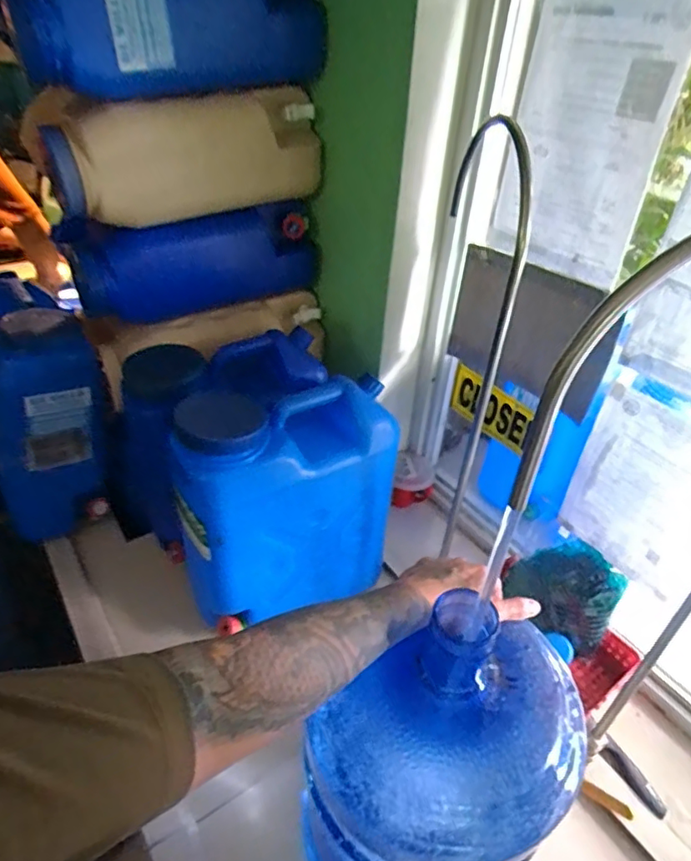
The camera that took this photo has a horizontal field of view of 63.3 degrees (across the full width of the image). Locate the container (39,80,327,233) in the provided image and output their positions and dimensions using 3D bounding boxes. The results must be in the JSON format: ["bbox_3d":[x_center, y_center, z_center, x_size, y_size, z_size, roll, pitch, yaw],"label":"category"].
[{"bbox_3d":[-0.241,-0.433,0.868,0.208,0.156,0.414,31,45,30],"label":"container"}]

